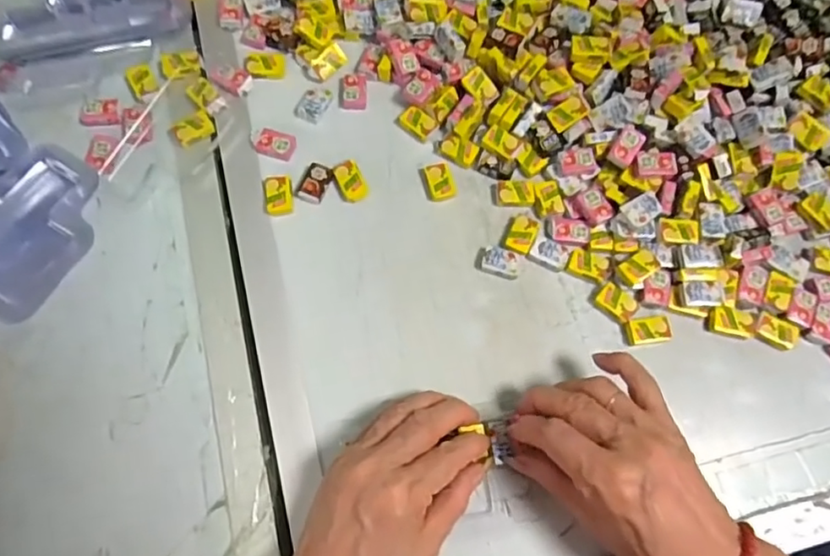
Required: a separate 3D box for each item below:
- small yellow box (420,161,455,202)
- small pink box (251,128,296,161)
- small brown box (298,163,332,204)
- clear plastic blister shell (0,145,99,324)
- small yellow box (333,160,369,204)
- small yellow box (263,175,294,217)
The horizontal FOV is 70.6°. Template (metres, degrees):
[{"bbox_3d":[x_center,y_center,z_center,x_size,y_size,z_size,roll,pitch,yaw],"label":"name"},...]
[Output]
[{"bbox_3d":[0.016,-0.068,0.407,0.020,0.006,0.030,-13,74,-5],"label":"small yellow box"},{"bbox_3d":[-0.099,-0.095,0.411,0.028,0.007,0.021,19,74,4],"label":"small pink box"},{"bbox_3d":[-0.069,-0.065,0.403,0.017,0.007,0.027,22,74,5],"label":"small brown box"},{"bbox_3d":[-0.262,-0.021,0.383,0.077,0.015,0.140,32,75,8],"label":"clear plastic blister shell"},{"bbox_3d":[-0.044,-0.066,0.404,0.017,0.007,0.028,-26,76,-9],"label":"small yellow box"},{"bbox_3d":[-0.093,-0.057,0.400,0.019,0.007,0.029,-13,74,-5],"label":"small yellow box"}]

